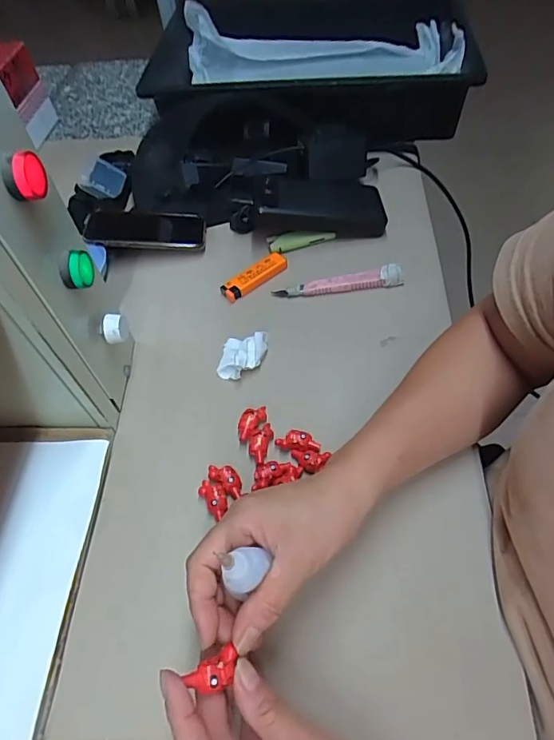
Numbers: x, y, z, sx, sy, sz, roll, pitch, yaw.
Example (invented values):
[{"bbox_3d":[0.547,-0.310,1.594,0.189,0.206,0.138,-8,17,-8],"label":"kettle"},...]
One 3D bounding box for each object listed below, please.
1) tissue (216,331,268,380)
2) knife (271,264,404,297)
[{"bbox_3d":[-0.036,-0.013,0.465,0.045,0.027,0.045,9,55,12],"label":"tissue"},{"bbox_3d":[0.066,-0.093,0.514,0.138,0.015,0.021,-8,53,-1],"label":"knife"}]

